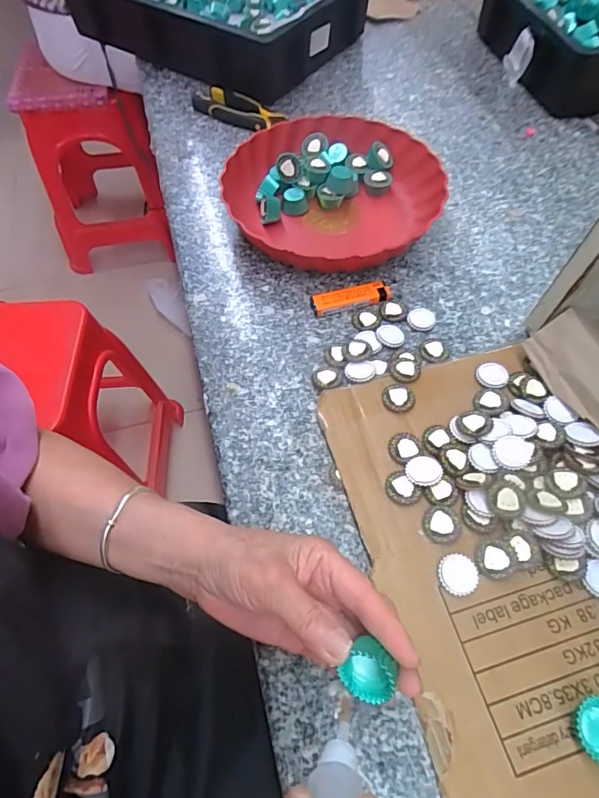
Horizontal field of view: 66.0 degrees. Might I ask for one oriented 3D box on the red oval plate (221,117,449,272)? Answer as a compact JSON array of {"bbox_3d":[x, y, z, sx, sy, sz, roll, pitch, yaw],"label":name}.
[{"bbox_3d":[0.041,-0.231,0.531,0.230,0.052,0.233,-16,60,-7],"label":"red oval plate"}]

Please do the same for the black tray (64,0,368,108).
[{"bbox_3d":[-0.132,-0.655,0.759,0.483,0.103,0.318,33,66,20],"label":"black tray"}]

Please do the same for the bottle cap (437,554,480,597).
[{"bbox_3d":[0.115,0.126,0.332,0.028,0.004,0.028,-1,60,2],"label":"bottle cap"}]

